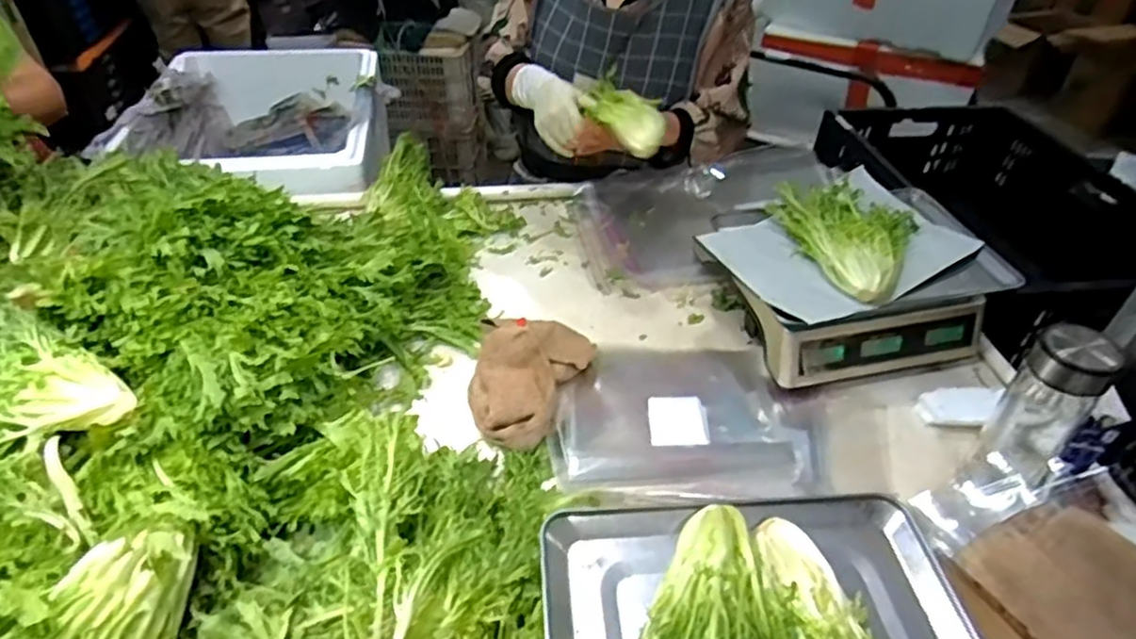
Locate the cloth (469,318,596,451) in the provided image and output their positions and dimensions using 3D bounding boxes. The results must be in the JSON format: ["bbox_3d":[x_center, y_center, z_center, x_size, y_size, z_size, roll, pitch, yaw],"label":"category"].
[{"bbox_3d":[-0.050,0.073,0.820,0.139,0.059,0.176,8,41,8],"label":"cloth"}]

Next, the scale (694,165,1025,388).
[{"bbox_3d":[0.356,-0.044,0.912,0.352,0.142,0.246,-9,41,-12],"label":"scale"}]

